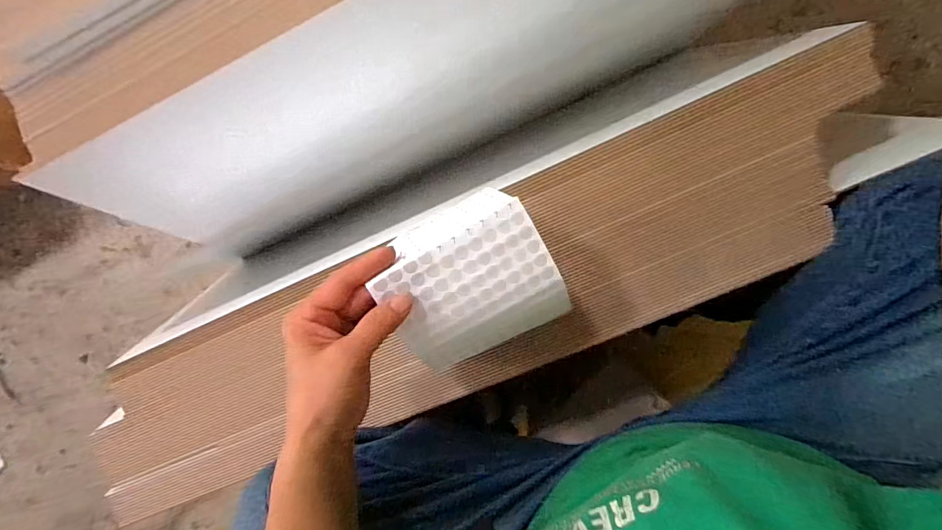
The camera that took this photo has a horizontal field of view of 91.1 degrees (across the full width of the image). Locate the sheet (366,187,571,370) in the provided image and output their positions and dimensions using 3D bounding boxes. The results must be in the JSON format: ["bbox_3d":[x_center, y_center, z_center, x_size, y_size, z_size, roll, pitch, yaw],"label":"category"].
[{"bbox_3d":[-0.002,0.015,0.359,0.125,0.061,0.115,-29,106,-6],"label":"sheet"}]

